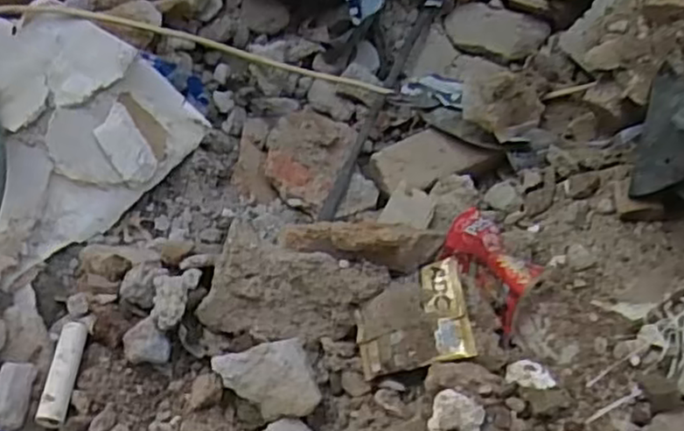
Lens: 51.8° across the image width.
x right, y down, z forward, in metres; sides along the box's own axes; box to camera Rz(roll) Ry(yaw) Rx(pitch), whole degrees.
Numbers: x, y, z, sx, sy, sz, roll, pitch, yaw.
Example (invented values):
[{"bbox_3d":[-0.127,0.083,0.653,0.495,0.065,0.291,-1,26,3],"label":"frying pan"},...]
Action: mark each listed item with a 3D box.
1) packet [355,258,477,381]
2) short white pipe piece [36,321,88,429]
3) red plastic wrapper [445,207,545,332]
[{"bbox_3d":[0.058,0.090,0.615,0.109,0.010,0.084,-20,65,29],"label":"packet"},{"bbox_3d":[-0.244,0.139,0.617,0.023,0.023,0.093,2,45,-1],"label":"short white pipe piece"},{"bbox_3d":[0.130,0.041,0.623,0.041,0.049,0.106,-20,50,-21],"label":"red plastic wrapper"}]

